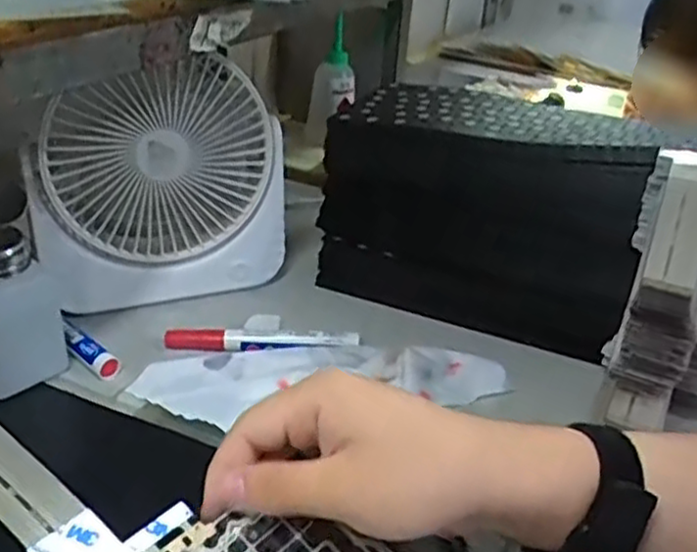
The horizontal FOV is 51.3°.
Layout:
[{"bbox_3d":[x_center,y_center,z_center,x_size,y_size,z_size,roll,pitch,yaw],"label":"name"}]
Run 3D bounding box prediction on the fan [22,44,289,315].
[{"bbox_3d":[-0.138,-0.065,0.541,0.184,0.175,0.050,-13,33,-28],"label":"fan"}]

